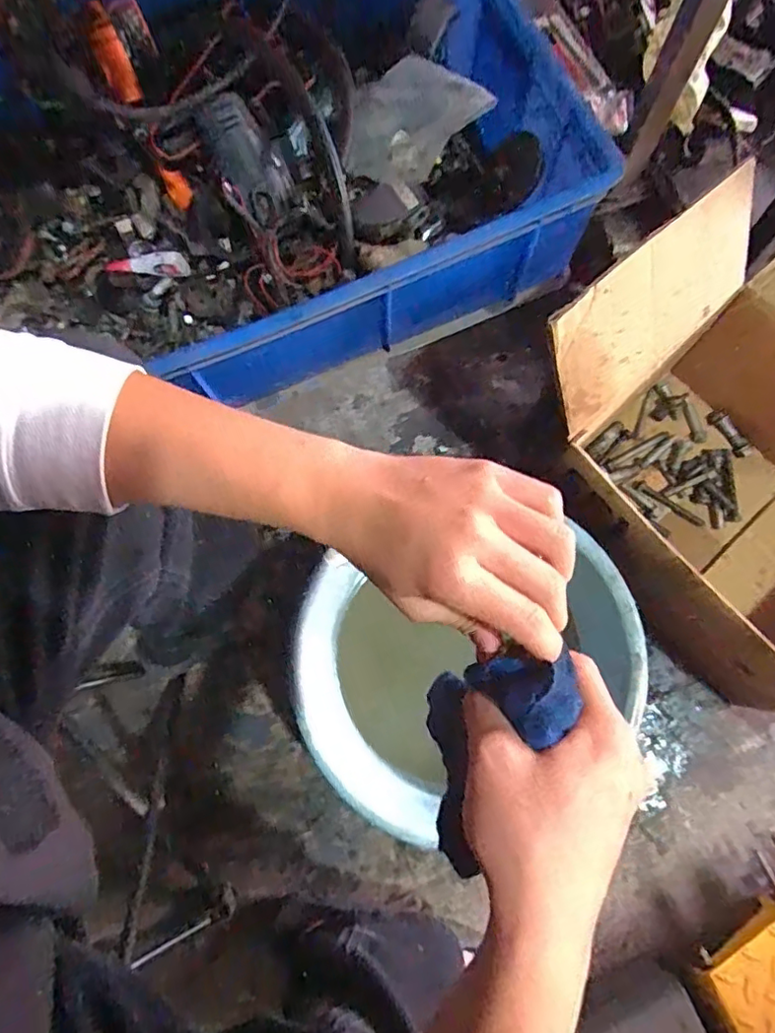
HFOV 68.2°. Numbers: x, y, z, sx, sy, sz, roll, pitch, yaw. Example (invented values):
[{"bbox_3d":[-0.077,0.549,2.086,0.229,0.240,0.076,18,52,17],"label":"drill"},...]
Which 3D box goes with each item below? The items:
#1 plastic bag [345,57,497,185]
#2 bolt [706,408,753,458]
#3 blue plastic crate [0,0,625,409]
[{"bbox_3d":[0.018,-0.408,0.594,0.139,0.064,0.150,-33,78,-6],"label":"plastic bag"},{"bbox_3d":[0.502,-0.122,0.835,0.022,0.020,0.079,-32,78,-6],"label":"bolt"},{"bbox_3d":[-0.157,-0.349,0.617,0.691,0.194,0.395,-24,77,-4],"label":"blue plastic crate"}]

